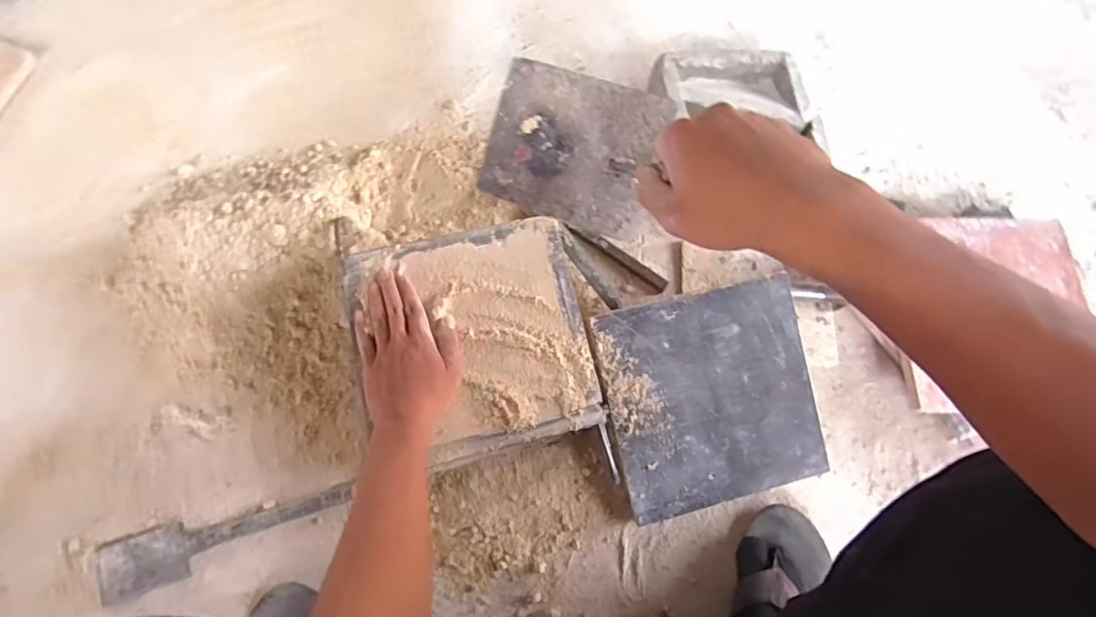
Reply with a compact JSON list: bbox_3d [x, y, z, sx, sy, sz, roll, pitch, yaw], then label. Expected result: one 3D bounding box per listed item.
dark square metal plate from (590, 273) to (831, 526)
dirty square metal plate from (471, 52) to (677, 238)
[{"bbox_3d":[0.197,0.107,0.641,0.249,0.007,0.248,-13,93,-7],"label":"dark square metal plate"},{"bbox_3d":[0.022,-0.122,0.412,0.131,0.008,0.108,18,98,4],"label":"dirty square metal plate"}]

